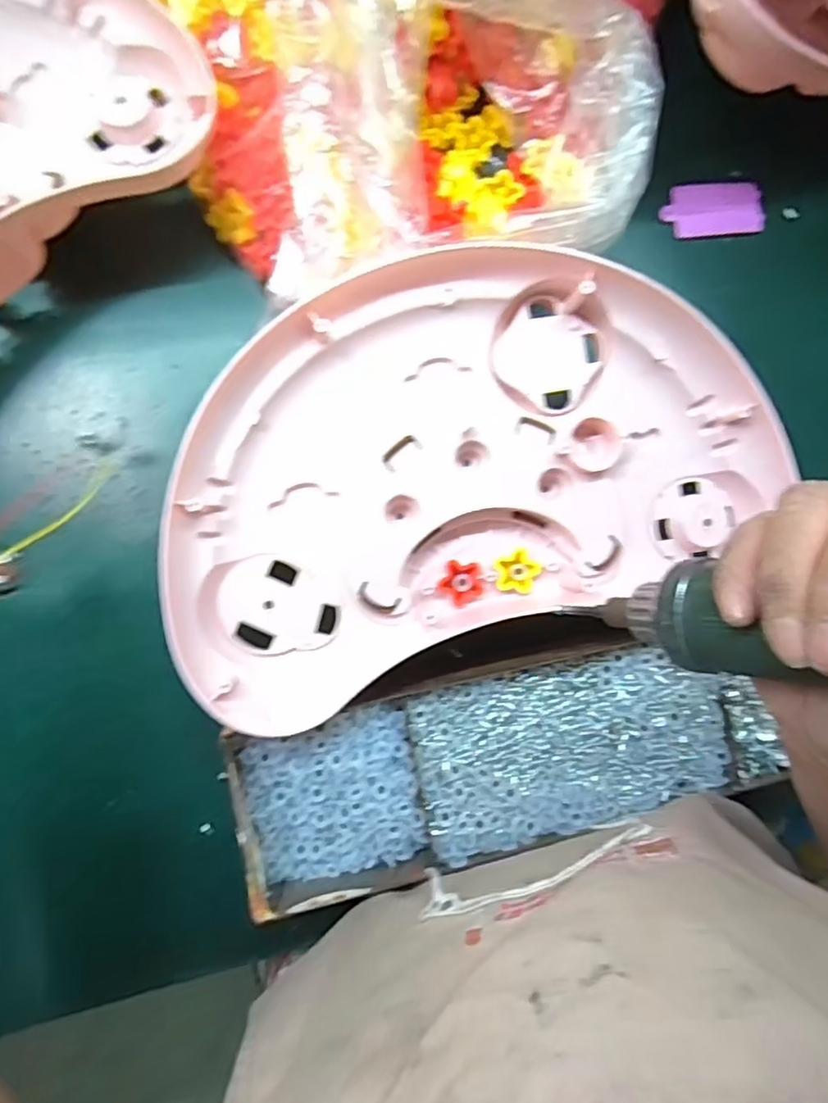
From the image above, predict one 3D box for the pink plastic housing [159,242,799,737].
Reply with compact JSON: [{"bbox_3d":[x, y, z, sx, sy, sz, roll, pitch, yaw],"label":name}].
[{"bbox_3d":[0.024,-0.046,0.347,0.336,0.062,0.218,-21,90,-8],"label":"pink plastic housing"}]

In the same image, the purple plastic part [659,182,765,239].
[{"bbox_3d":[0.201,-0.229,0.413,0.071,0.012,0.030,-8,89,-8],"label":"purple plastic part"}]

